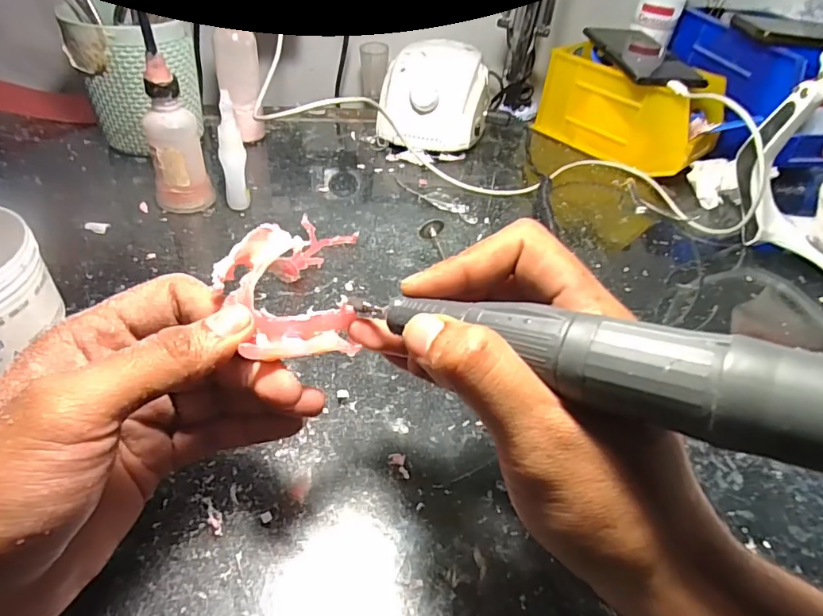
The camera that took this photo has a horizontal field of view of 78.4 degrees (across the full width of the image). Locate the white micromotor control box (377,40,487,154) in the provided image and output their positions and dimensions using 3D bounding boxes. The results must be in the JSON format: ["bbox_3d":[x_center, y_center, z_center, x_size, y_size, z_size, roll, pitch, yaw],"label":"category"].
[{"bbox_3d":[0.026,-0.217,0.523,0.107,0.079,0.123,10,43,2],"label":"white micromotor control box"}]

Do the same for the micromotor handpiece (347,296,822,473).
[{"bbox_3d":[0.055,0.013,0.145,0.171,0.021,0.029,12,38,36],"label":"micromotor handpiece"}]

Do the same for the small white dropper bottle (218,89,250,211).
[{"bbox_3d":[-0.137,-0.117,0.387,0.019,0.086,0.019,-9,45,-18],"label":"small white dropper bottle"}]

